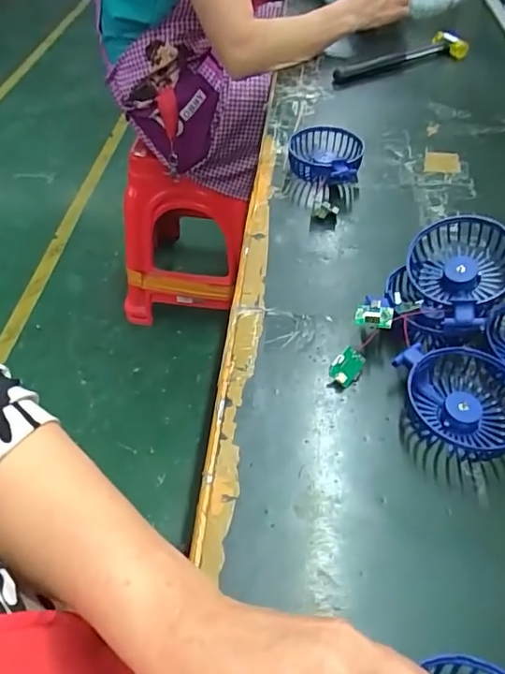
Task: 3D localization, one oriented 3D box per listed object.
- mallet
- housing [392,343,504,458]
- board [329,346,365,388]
[{"bbox_3d":[0.234,-0.448,0.843,0.243,0.030,0.053,-18,51,-13],"label":"mallet"},{"bbox_3d":[0.165,0.045,0.404,0.082,0.034,0.090,-1,49,1],"label":"housing"},{"bbox_3d":[0.079,0.025,0.432,0.023,0.005,0.029,39,88,4],"label":"board"}]

